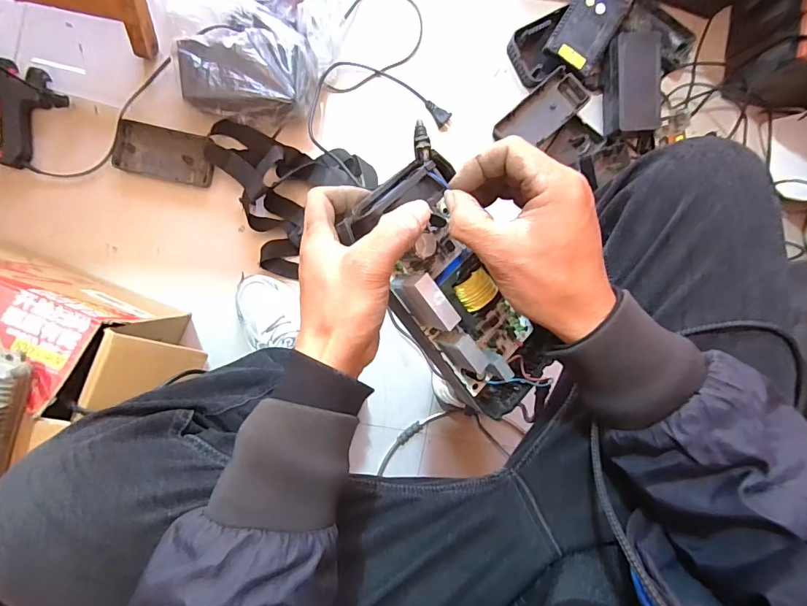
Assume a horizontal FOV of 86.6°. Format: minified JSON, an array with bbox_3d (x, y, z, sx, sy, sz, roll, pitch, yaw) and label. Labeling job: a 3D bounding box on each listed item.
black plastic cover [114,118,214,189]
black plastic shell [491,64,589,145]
[{"bbox_3d":[-0.401,-0.251,0.720,0.157,0.010,0.082,10,90,-8],"label":"black plastic cover"},{"bbox_3d":[0.250,-0.343,0.780,0.163,0.021,0.079,-41,85,8],"label":"black plastic shell"}]

